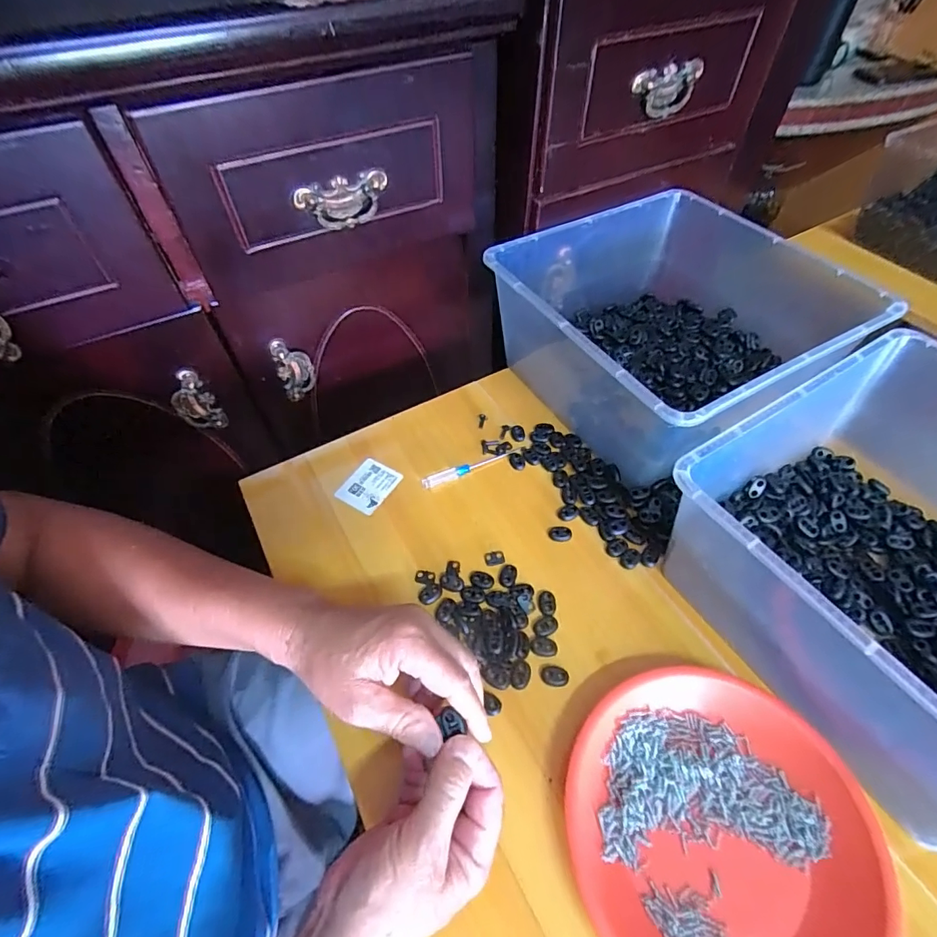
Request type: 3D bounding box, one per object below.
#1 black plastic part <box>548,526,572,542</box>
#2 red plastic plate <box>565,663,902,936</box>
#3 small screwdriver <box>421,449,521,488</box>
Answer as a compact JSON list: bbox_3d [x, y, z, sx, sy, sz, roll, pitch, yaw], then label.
[{"bbox_3d":[0.090,0.063,0.465,0.022,0.008,0.015,8,54,7],"label":"black plastic part"},{"bbox_3d":[0.163,0.238,0.315,0.183,0.029,0.190,0,53,1],"label":"red plastic plate"},{"bbox_3d":[0.005,-0.001,0.514,0.114,0.009,0.012,-20,55,-14],"label":"small screwdriver"}]

